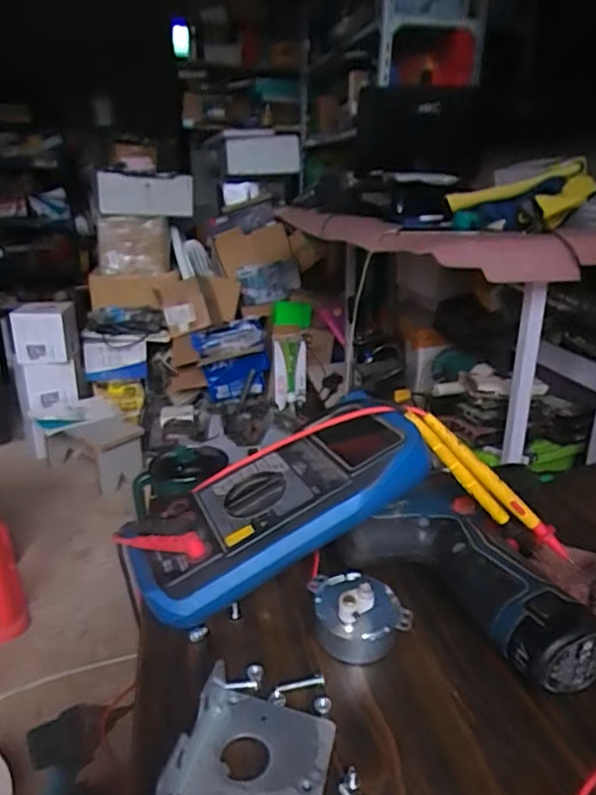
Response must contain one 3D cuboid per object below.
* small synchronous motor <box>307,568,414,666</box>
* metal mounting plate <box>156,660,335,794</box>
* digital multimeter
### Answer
[{"bbox_3d":[0.035,0.122,0.340,0.051,0.037,0.048,-3,21,-12],"label":"small synchronous motor"},{"bbox_3d":[-0.019,0.157,0.264,0.064,0.024,0.073,5,21,9],"label":"metal mounting plate"},{"bbox_3d":[-0.015,0.067,0.379,0.193,0.049,0.092,-29,29,-14],"label":"digital multimeter"}]

